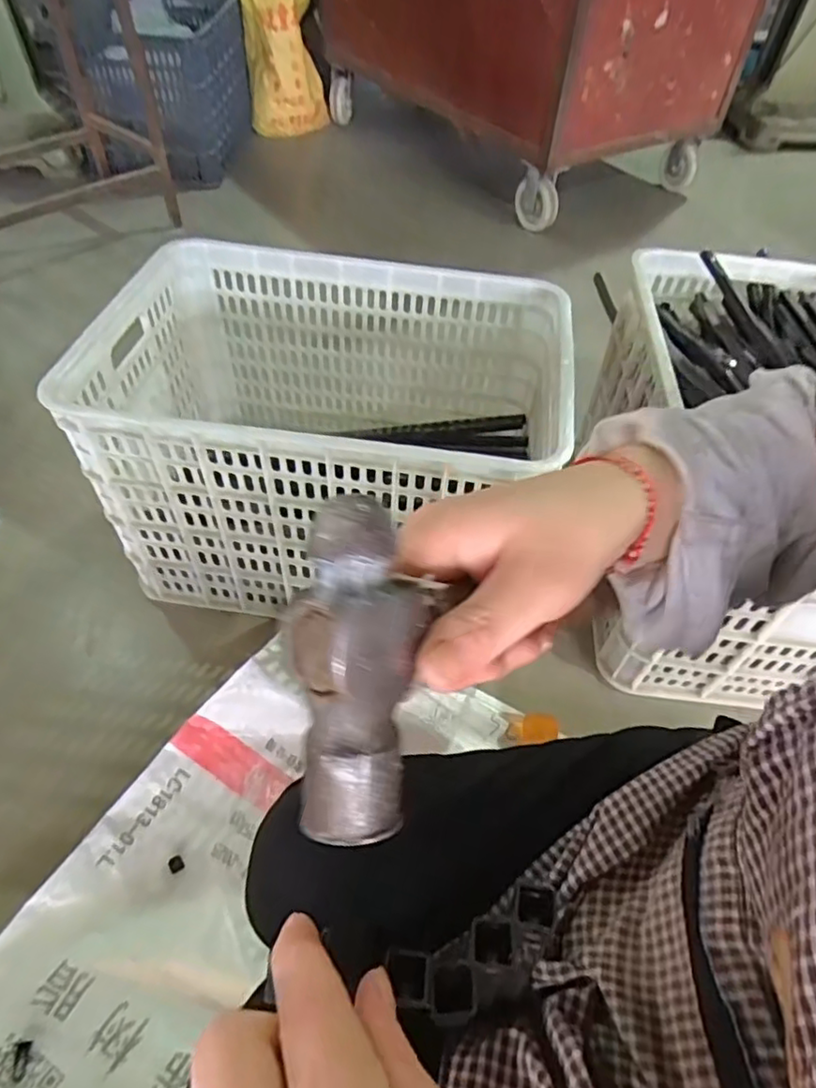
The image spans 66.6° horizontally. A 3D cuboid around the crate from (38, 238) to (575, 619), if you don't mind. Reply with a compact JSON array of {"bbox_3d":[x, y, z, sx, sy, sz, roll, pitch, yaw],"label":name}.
[{"bbox_3d":[-0.104,-0.155,0.950,0.607,0.378,0.415,9,50,3],"label":"crate"}]

